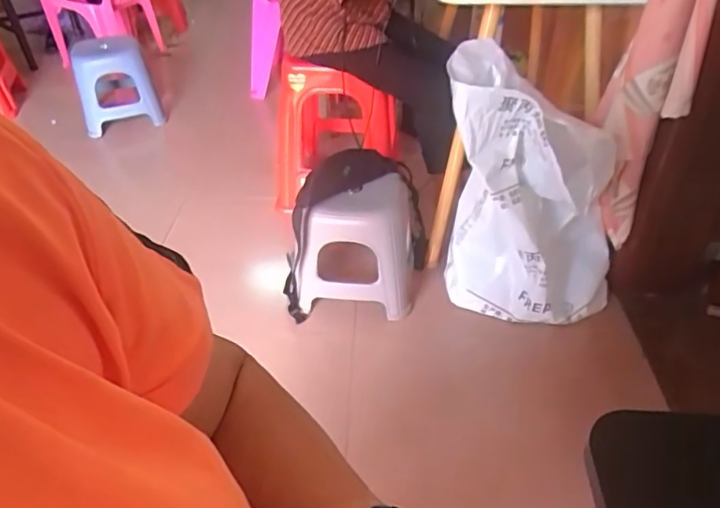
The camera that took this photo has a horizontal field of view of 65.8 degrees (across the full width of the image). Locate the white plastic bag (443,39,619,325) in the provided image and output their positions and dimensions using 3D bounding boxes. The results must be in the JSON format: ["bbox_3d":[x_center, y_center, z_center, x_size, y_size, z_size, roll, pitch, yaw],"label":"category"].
[{"bbox_3d":[0.407,-0.120,1.304,0.431,0.610,0.206,12,42,16],"label":"white plastic bag"}]

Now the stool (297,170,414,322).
[{"bbox_3d":[-0.005,-0.028,1.441,0.288,0.330,0.247,2,40,4],"label":"stool"}]

